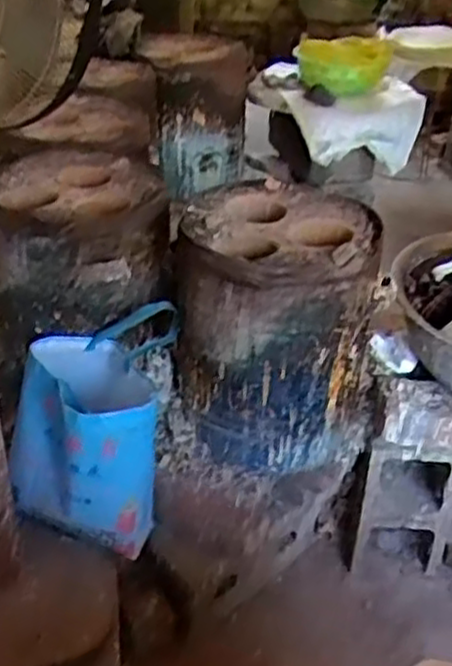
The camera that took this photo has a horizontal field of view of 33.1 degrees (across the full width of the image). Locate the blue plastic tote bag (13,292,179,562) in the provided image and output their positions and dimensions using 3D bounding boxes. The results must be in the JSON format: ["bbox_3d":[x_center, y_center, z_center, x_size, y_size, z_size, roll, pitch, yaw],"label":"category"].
[{"bbox_3d":[-0.256,0.164,1.450,0.276,0.378,0.298,7,33,5],"label":"blue plastic tote bag"}]

